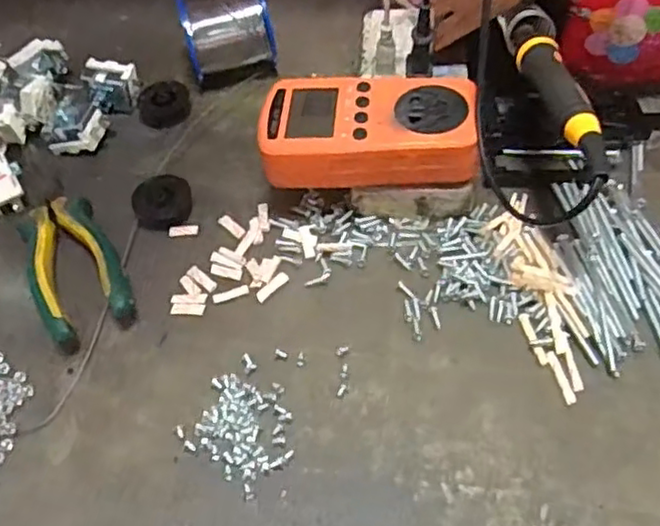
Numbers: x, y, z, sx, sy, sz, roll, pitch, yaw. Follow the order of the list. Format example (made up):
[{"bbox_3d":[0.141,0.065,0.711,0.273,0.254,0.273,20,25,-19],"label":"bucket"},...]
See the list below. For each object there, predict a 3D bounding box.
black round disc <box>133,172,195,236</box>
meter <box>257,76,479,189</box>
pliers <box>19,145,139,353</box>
[{"bbox_3d":[-0.111,-0.041,0.439,0.035,0.016,0.037,36,64,28],"label":"black round disc"},{"bbox_3d":[0.023,-0.079,0.398,0.123,0.034,0.067,1,53,6],"label":"meter"},{"bbox_3d":[-0.175,-0.020,0.425,0.051,0.023,0.173,-27,55,-14],"label":"pliers"}]

